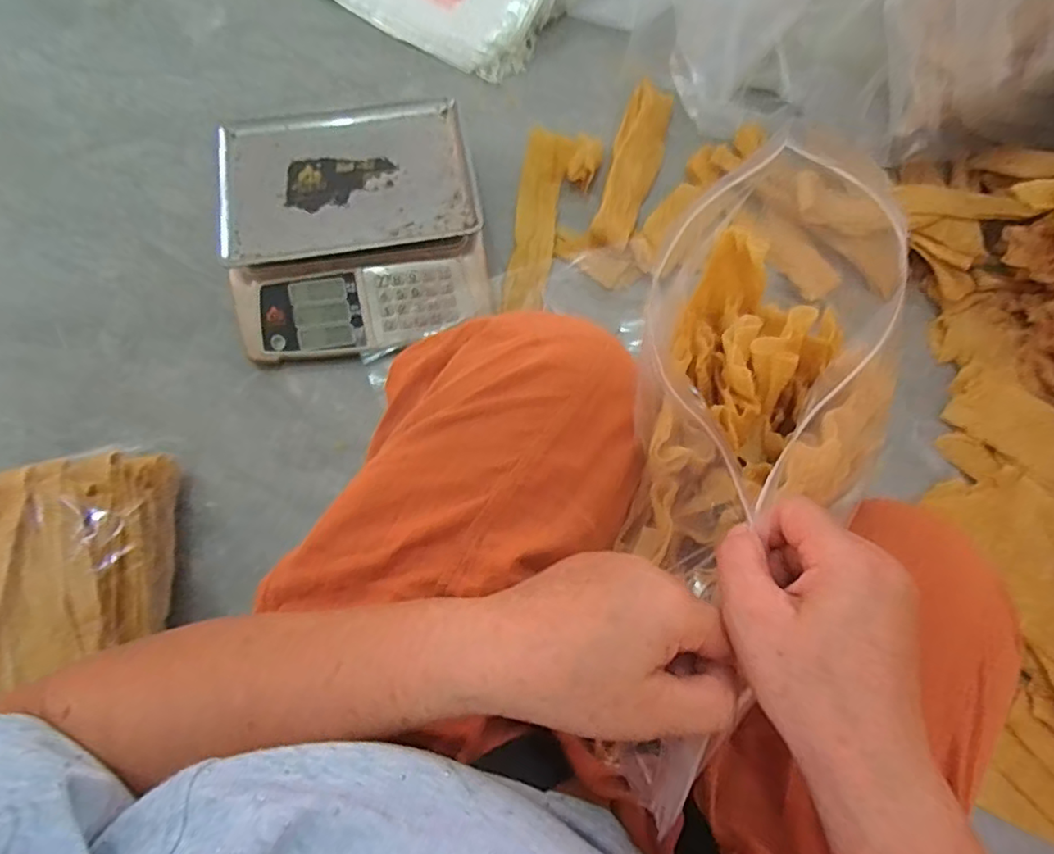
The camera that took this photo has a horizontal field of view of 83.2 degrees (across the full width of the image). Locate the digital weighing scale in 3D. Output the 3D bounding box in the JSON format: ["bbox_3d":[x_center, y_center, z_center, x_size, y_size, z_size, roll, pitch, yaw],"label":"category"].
[{"bbox_3d":[-0.234,-0.281,0.839,0.339,0.103,0.340,-8,71,-5],"label":"digital weighing scale"}]

